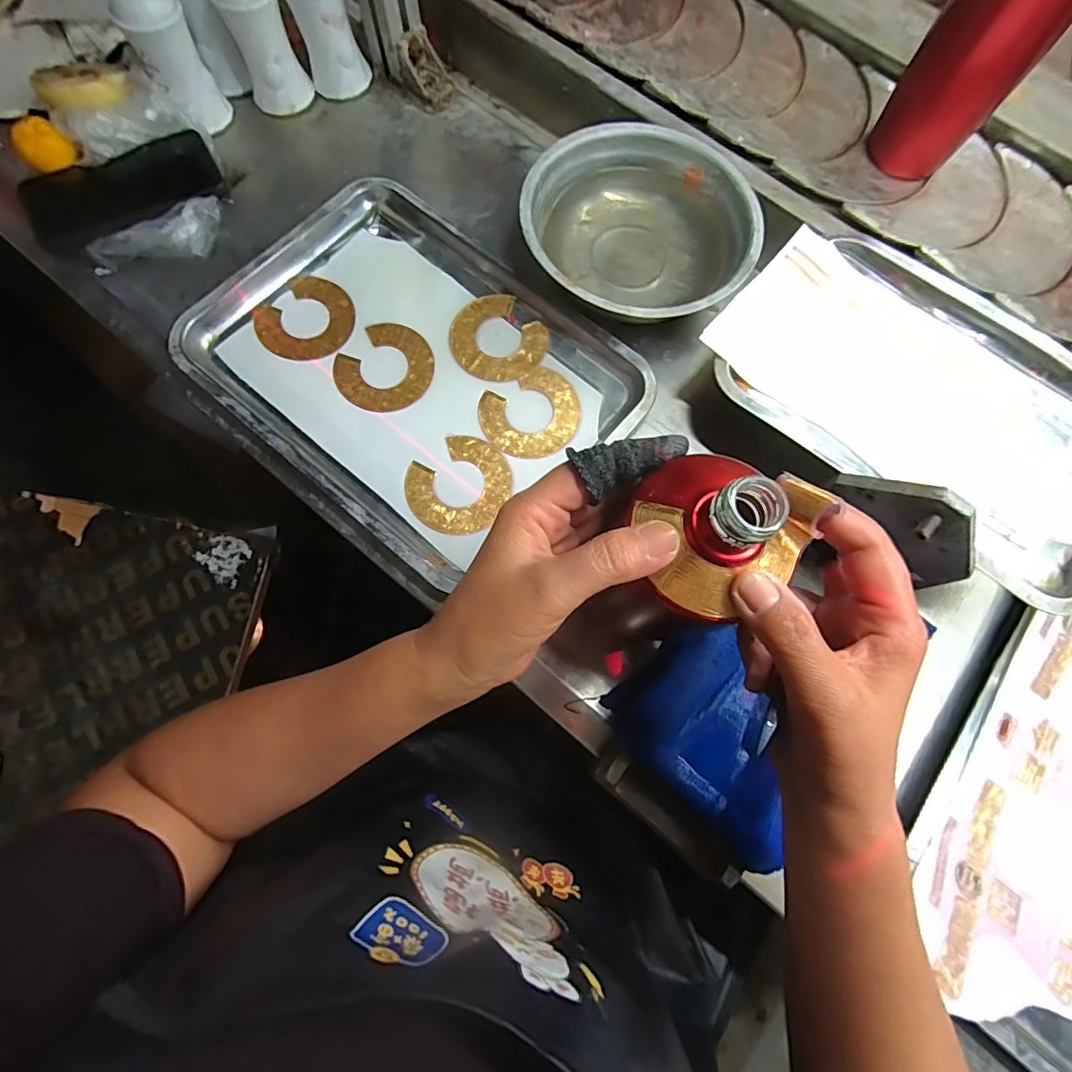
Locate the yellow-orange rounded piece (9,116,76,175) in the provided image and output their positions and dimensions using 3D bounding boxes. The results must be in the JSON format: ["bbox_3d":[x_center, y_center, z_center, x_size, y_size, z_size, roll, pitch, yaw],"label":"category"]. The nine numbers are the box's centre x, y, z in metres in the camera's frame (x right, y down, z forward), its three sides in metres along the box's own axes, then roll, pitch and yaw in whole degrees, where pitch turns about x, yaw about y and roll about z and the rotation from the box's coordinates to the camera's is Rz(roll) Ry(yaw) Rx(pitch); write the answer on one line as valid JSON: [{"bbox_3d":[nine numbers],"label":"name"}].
[{"bbox_3d":[-0.444,-0.349,0.446,0.047,0.033,0.039,29,79,7],"label":"yellow-orange rounded piece"}]

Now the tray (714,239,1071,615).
[{"bbox_3d":[0.306,-0.106,0.388,0.310,0.049,0.215,41,81,9],"label":"tray"}]

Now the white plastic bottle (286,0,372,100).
[{"bbox_3d":[-0.200,-0.489,0.457,0.053,0.105,0.057,-14,78,-2],"label":"white plastic bottle"}]

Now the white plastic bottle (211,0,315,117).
[{"bbox_3d":[-0.258,-0.466,0.454,0.057,0.104,0.047,-42,80,-8],"label":"white plastic bottle"}]

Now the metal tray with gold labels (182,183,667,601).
[{"bbox_3d":[-0.103,-0.147,0.412,0.330,0.030,0.254,40,81,9],"label":"metal tray with gold labels"}]

